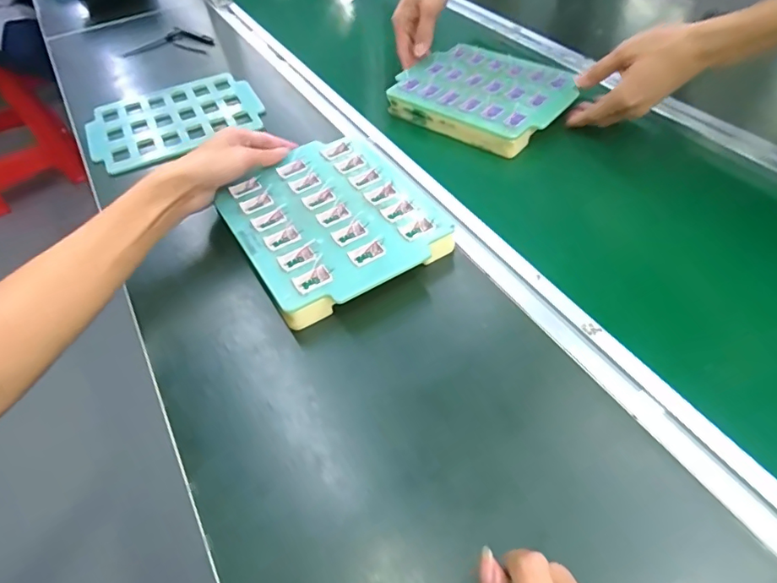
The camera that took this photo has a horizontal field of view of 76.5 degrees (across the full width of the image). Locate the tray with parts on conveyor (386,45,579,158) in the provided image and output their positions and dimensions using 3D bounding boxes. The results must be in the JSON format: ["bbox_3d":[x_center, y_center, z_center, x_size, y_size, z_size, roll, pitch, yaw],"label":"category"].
[{"bbox_3d":[0.124,-0.262,0.659,0.214,0.035,0.162,32,59,27],"label":"tray with parts on conveyor"}]

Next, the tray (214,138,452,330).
[{"bbox_3d":[-0.059,-0.072,0.489,0.174,0.026,0.204,-28,54,-18],"label":"tray"}]

